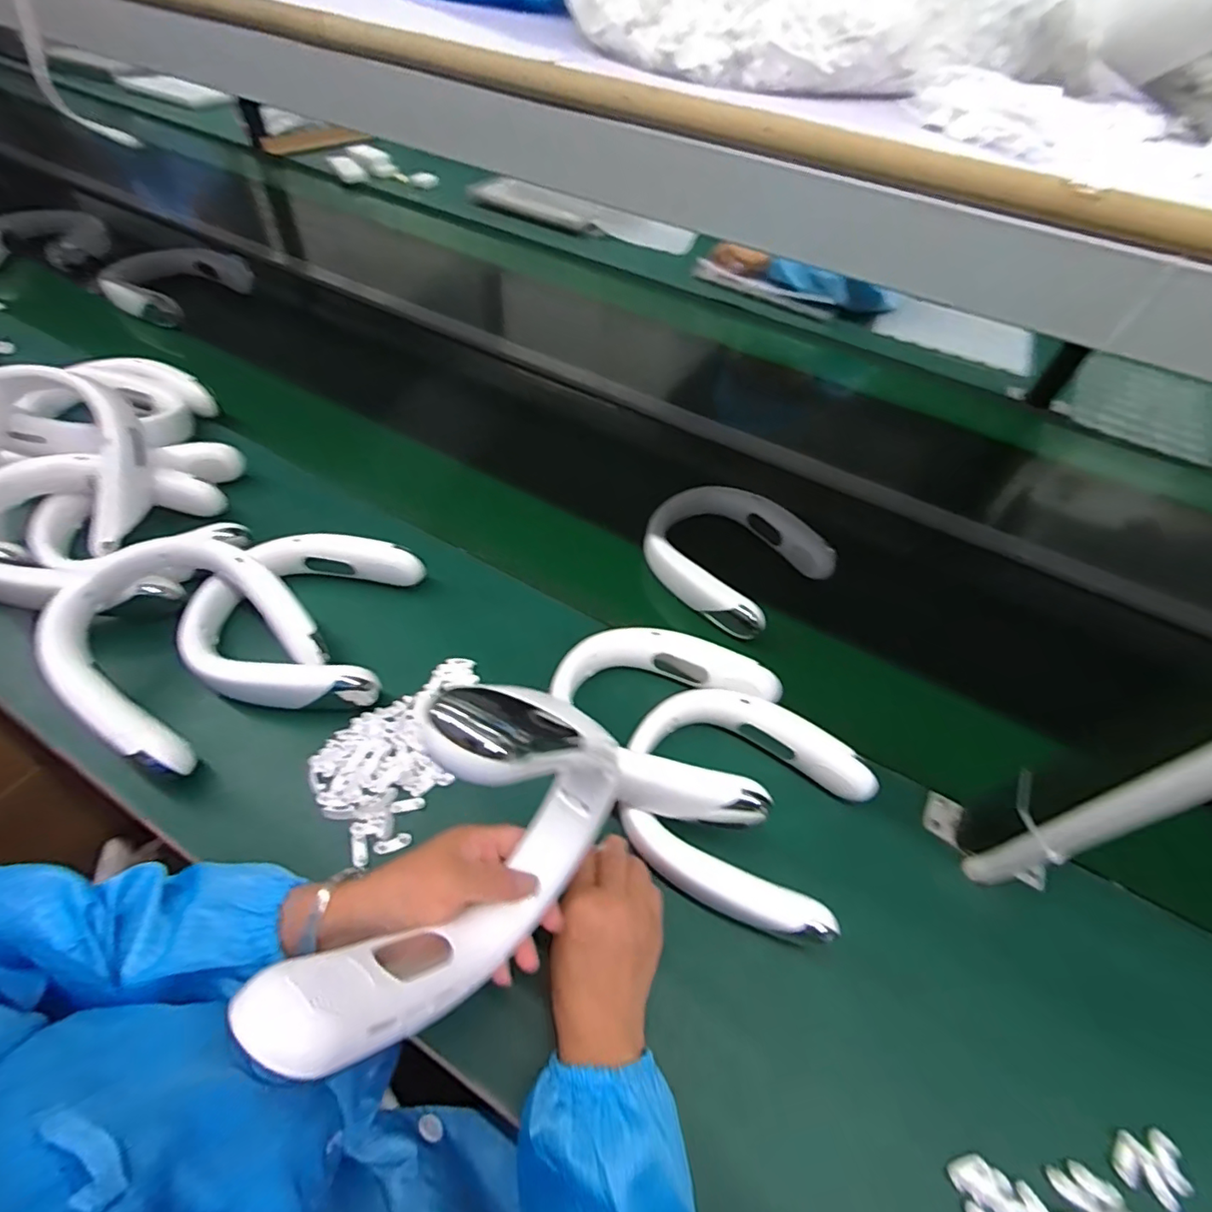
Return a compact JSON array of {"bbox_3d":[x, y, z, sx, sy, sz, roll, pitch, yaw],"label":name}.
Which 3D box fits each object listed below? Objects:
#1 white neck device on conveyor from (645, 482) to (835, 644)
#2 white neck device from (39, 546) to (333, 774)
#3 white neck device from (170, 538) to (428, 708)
[{"bbox_3d":[0.155,-0.075,0.734,0.208,0.059,0.219,-35,64,-27],"label":"white neck device on conveyor"},{"bbox_3d":[-0.378,0.027,0.519,0.196,0.067,0.201,40,55,1],"label":"white neck device"},{"bbox_3d":[-0.304,0.008,0.570,0.186,0.052,0.190,6,53,-1],"label":"white neck device"}]

